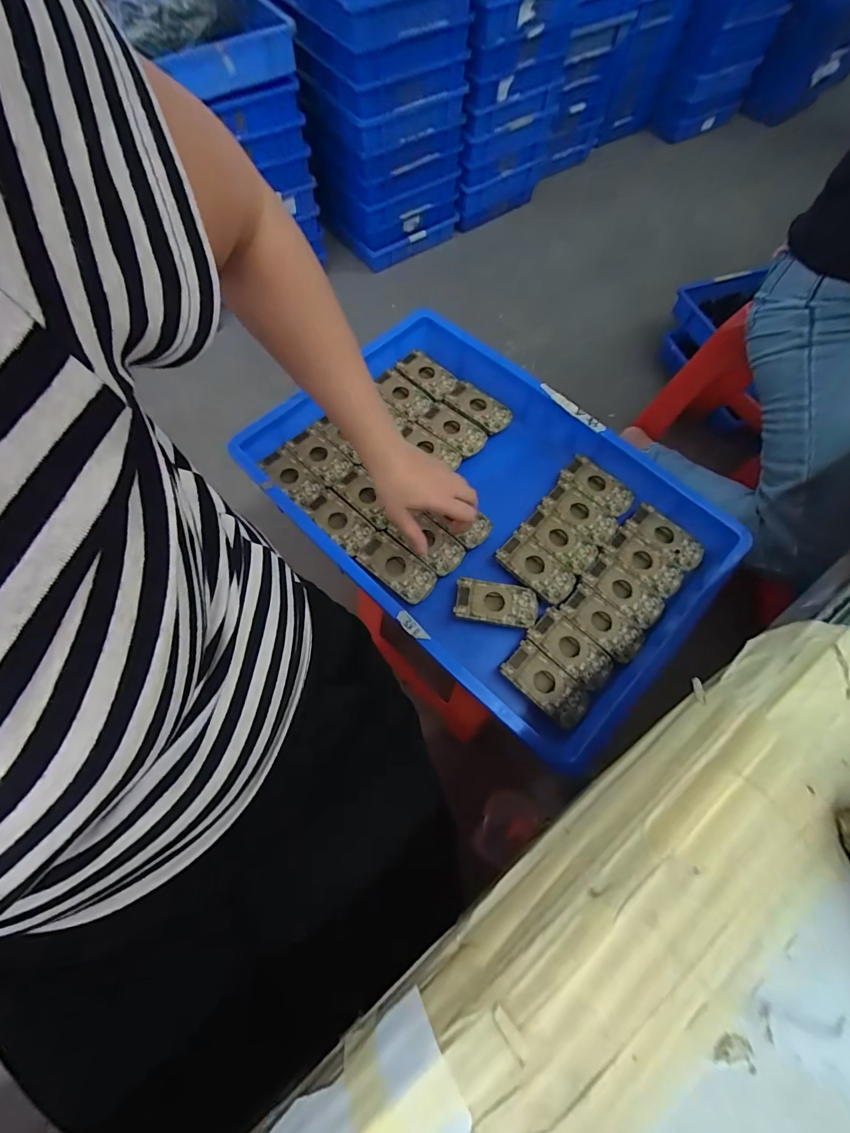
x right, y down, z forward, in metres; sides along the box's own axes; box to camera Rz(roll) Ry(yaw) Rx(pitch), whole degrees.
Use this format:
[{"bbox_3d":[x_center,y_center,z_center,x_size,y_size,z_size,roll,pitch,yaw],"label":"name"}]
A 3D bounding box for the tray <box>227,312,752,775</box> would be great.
[{"bbox_3d":[0.067,-0.079,0.543,0.569,0.058,0.388,40,73,14],"label":"tray"}]

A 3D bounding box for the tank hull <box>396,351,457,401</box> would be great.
[{"bbox_3d":[0.003,-0.290,0.652,0.096,0.017,0.048,40,73,14],"label":"tank hull"}]

